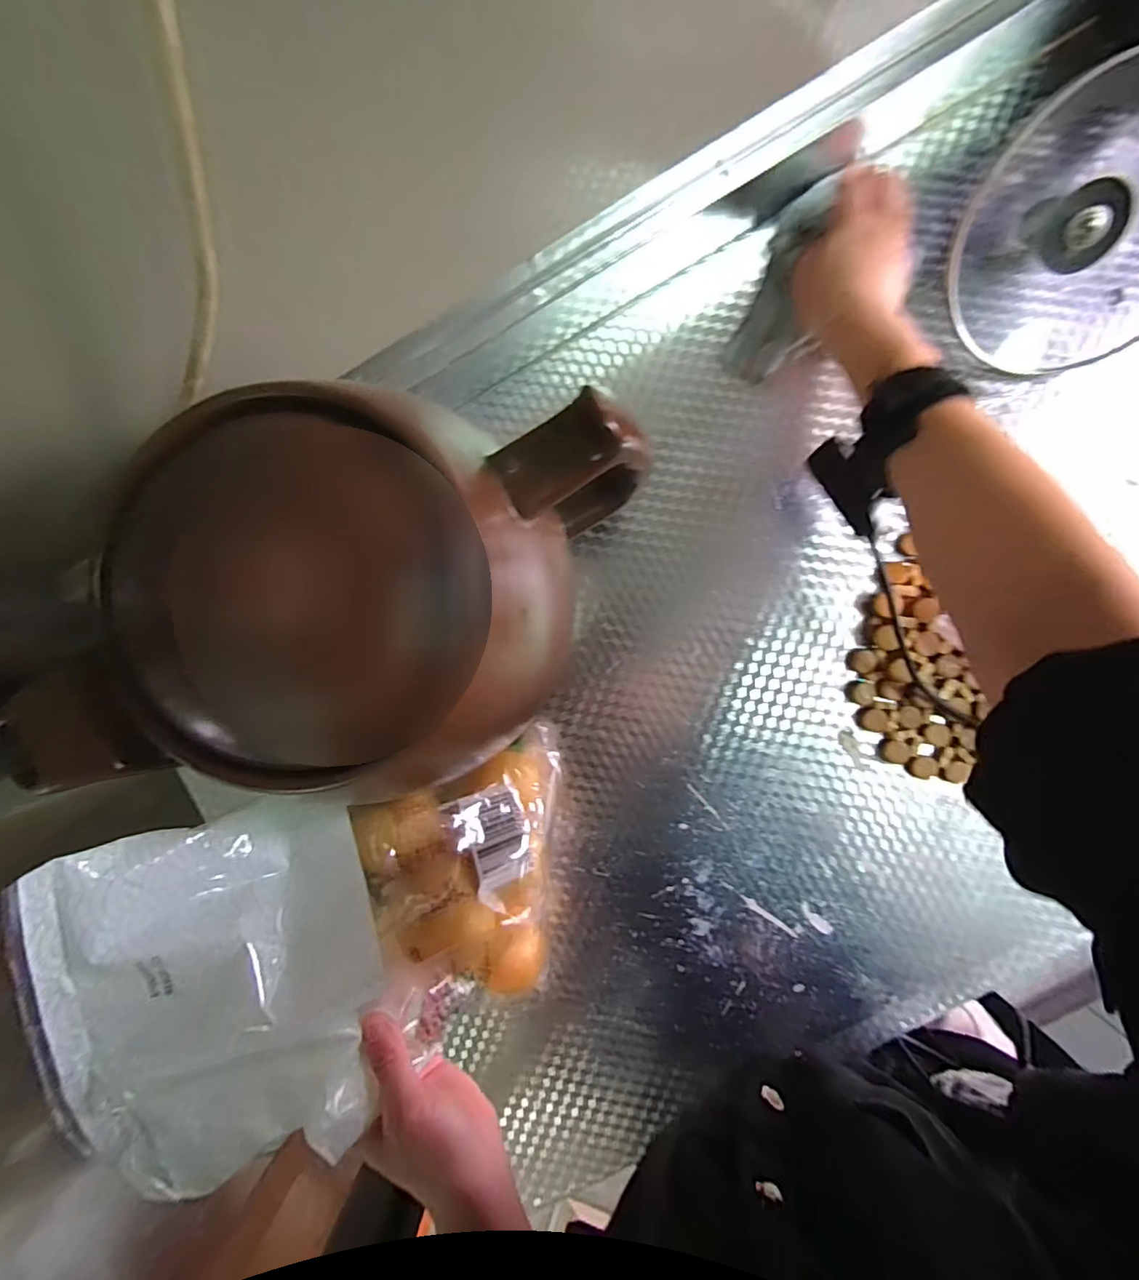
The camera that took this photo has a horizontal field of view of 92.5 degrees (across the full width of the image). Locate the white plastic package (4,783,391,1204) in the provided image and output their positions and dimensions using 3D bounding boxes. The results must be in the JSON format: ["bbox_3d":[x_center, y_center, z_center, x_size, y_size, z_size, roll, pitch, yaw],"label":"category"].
[{"bbox_3d":[-0.171,0.175,0.270,0.140,0.033,0.167,-10,84,-26],"label":"white plastic package"}]

